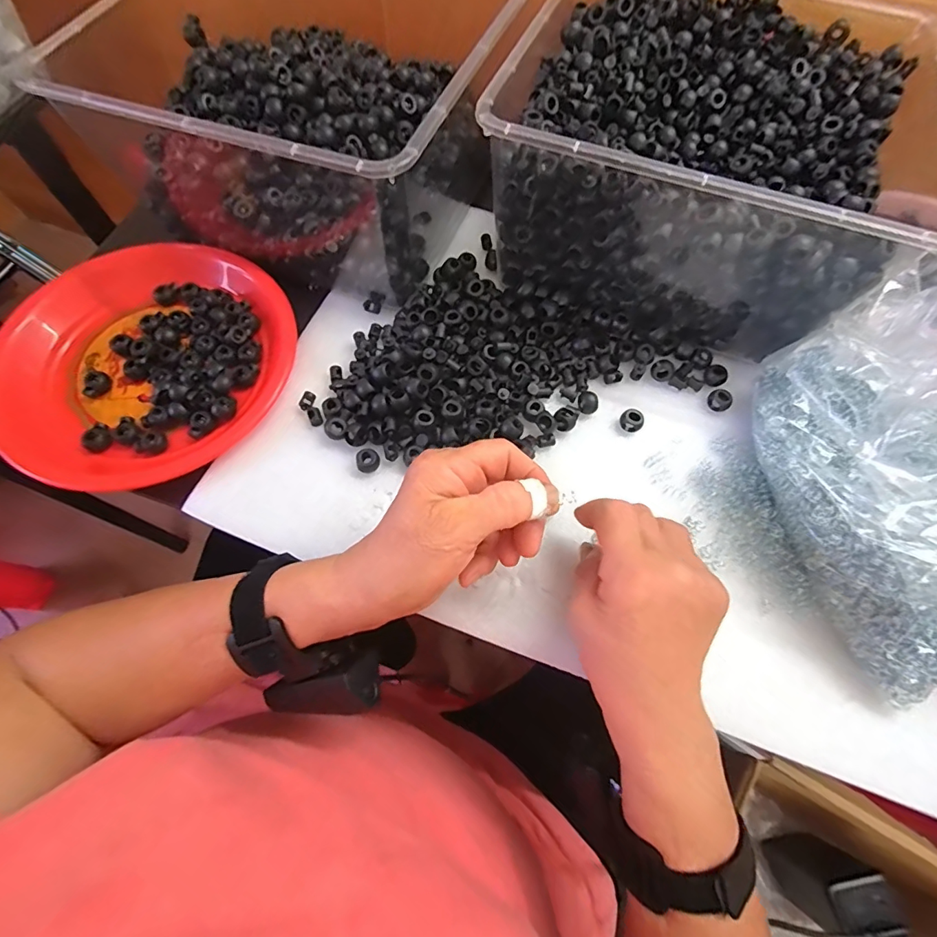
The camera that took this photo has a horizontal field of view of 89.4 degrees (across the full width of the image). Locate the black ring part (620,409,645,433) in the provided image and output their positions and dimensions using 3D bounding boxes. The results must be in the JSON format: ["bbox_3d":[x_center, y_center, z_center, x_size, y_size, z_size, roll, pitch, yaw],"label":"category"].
[{"bbox_3d":[0.128,-0.038,0.369,0.017,0.011,0.015,37,71,13],"label":"black ring part"}]

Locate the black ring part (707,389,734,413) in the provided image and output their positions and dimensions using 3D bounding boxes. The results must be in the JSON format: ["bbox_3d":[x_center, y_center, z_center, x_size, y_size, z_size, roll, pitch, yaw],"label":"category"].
[{"bbox_3d":[0.202,-0.056,0.377,0.017,0.009,0.017,0,67,-1],"label":"black ring part"}]

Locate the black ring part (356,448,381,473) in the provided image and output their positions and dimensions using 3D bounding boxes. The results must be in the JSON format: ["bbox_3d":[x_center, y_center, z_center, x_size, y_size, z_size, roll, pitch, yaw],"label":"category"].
[{"bbox_3d":[-0.075,-0.006,0.352,0.018,0.010,0.016,-17,69,-8],"label":"black ring part"}]

